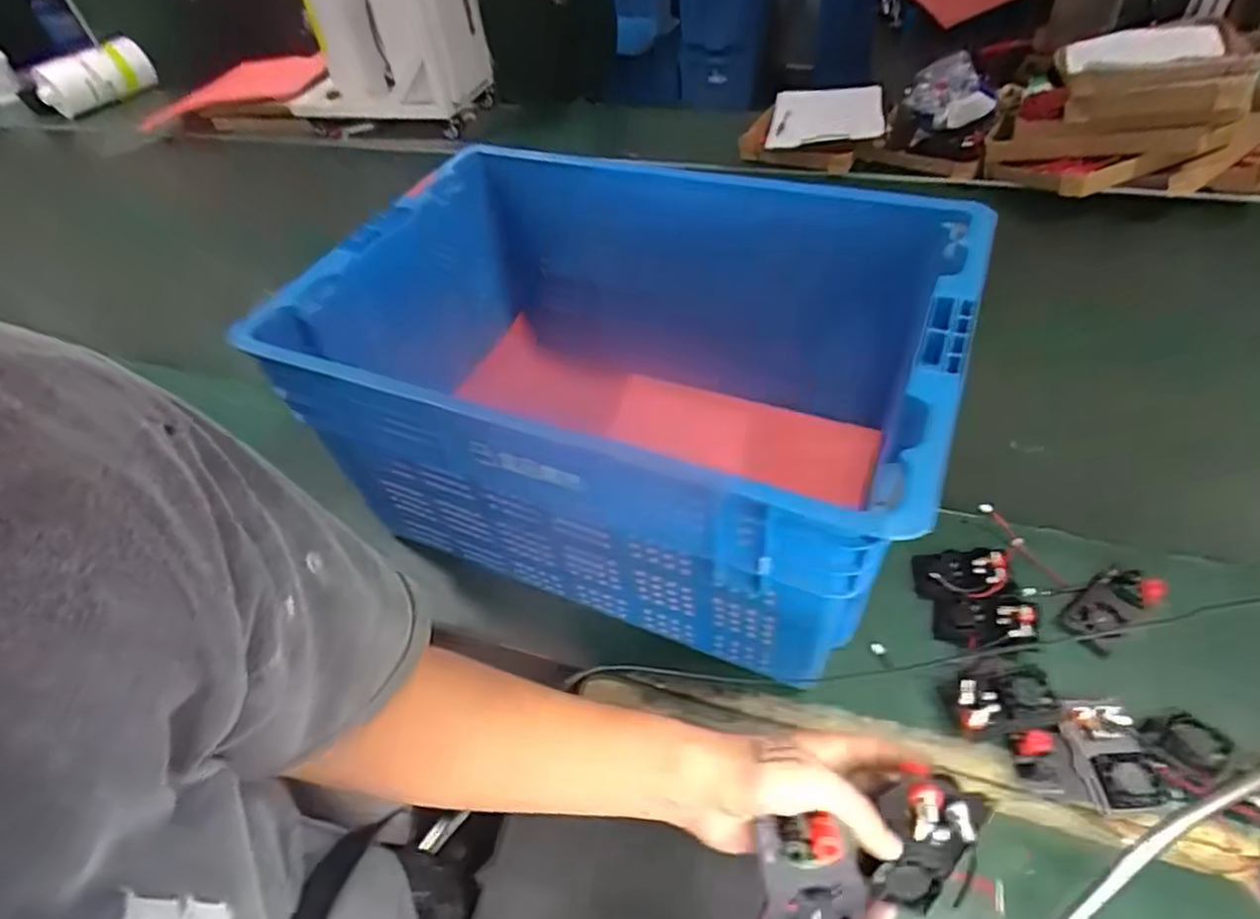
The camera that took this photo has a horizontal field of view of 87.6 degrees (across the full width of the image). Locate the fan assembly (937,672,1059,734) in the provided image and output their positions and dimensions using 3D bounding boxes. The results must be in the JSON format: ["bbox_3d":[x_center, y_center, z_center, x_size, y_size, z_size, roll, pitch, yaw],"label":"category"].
[{"bbox_3d":[0.334,0.217,0.593,0.087,0.031,0.051,-6,50,2],"label":"fan assembly"}]

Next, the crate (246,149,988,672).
[{"bbox_3d":[-0.002,-0.089,0.711,0.600,0.303,0.421,16,54,19],"label":"crate"}]

